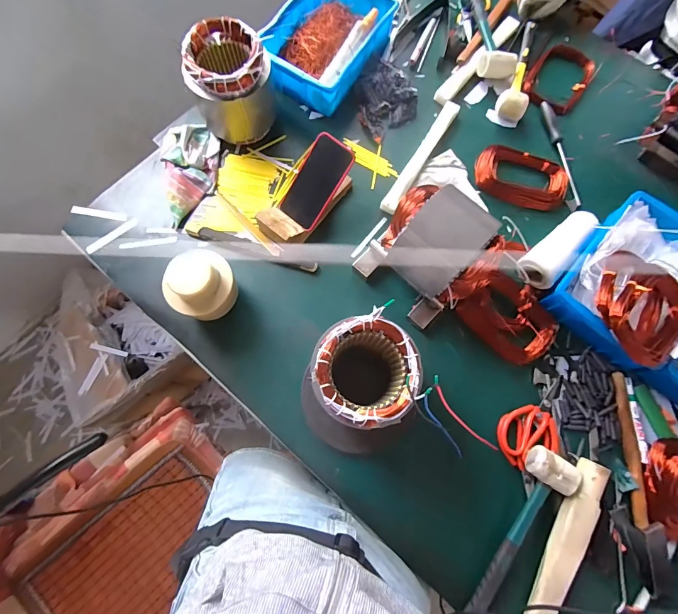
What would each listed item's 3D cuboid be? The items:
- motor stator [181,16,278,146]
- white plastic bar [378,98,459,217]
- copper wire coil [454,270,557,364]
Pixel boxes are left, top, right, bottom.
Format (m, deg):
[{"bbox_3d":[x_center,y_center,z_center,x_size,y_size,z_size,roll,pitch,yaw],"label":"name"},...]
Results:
[{"bbox_3d":[-0.206,-0.430,0.686,0.148,0.158,0.134,-20,76,-5],"label":"motor stator"},{"bbox_3d":[0.172,-0.315,0.737,0.032,0.020,0.292,30,78,8],"label":"white plastic bar"},{"bbox_3d":[0.314,0.018,0.644,0.169,0.031,0.126,41,79,10],"label":"copper wire coil"}]

